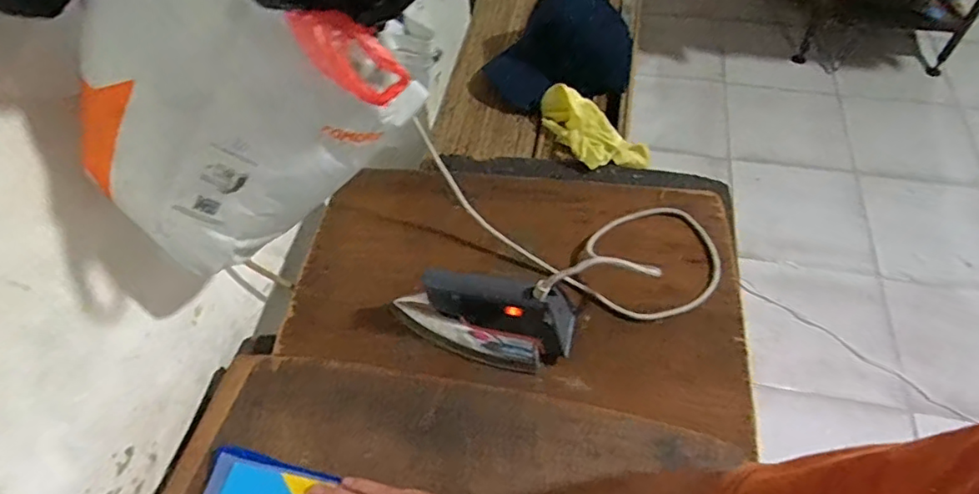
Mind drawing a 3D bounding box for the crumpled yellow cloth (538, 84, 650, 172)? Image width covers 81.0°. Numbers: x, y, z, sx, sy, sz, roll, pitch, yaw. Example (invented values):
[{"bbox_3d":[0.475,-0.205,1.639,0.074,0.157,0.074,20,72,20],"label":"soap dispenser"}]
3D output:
[{"bbox_3d":[0.156,-0.179,0.868,0.100,0.060,0.174,-24,58,-13],"label":"crumpled yellow cloth"}]

